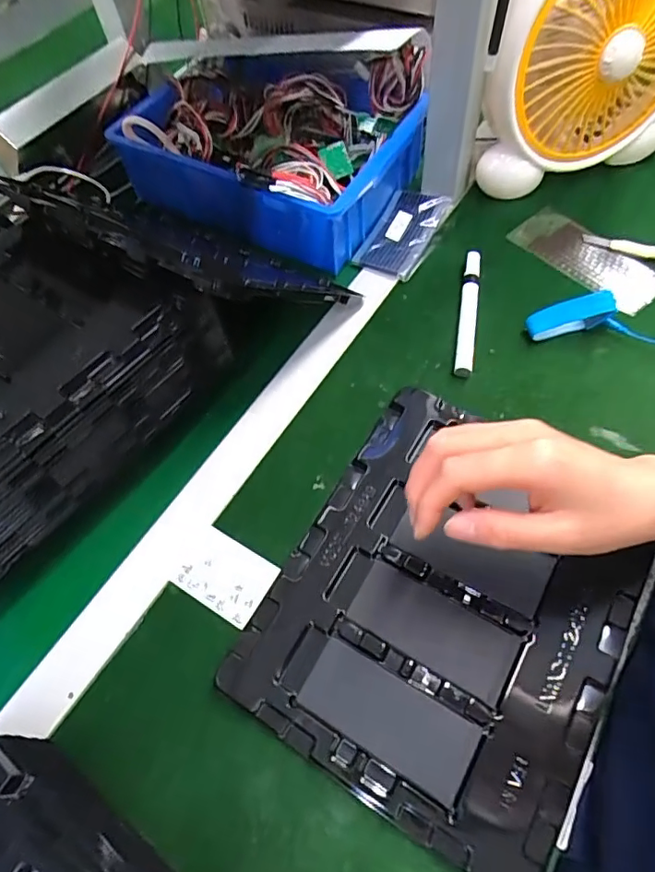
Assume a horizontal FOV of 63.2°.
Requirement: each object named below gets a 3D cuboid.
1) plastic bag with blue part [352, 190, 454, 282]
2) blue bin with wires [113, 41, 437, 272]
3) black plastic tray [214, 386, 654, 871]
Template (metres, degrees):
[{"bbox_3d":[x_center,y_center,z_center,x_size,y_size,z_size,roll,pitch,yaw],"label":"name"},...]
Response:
[{"bbox_3d":[0.079,-0.212,0.555,0.061,0.021,0.106,25,71,17],"label":"plastic bag with blue part"},{"bbox_3d":[-0.069,-0.320,0.569,0.302,0.108,0.201,26,66,16],"label":"blue bin with wires"},{"bbox_3d":[0.086,0.110,0.371,0.222,0.017,0.262,28,67,17],"label":"black plastic tray"}]

